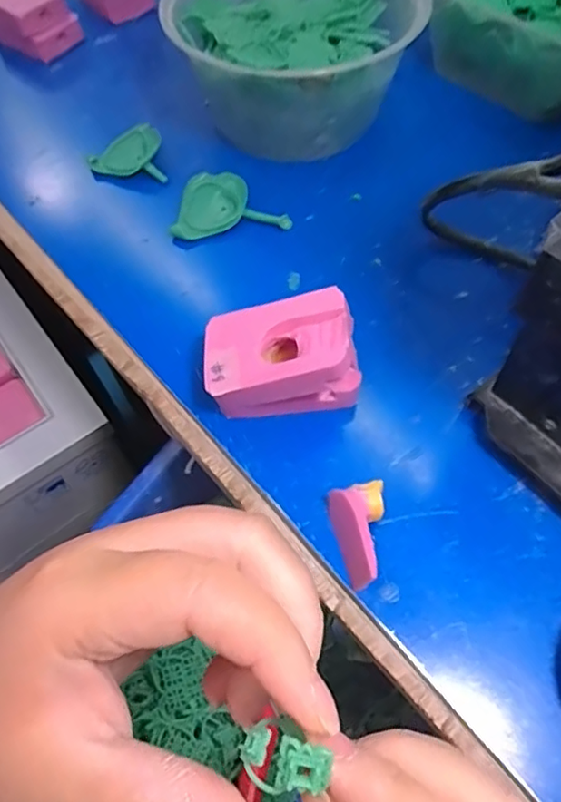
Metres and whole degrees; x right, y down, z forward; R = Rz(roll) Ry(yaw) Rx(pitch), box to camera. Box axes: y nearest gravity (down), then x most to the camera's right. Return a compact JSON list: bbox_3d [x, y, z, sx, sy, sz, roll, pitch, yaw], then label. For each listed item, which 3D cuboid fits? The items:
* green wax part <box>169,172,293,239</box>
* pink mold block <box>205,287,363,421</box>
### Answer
[{"bbox_3d":[-0.032,-0.127,0.366,0.072,0.017,0.046,-3,59,1],"label":"green wax part"},{"bbox_3d":[0.000,-0.020,0.285,0.072,0.050,0.048,2,60,4],"label":"pink mold block"}]

